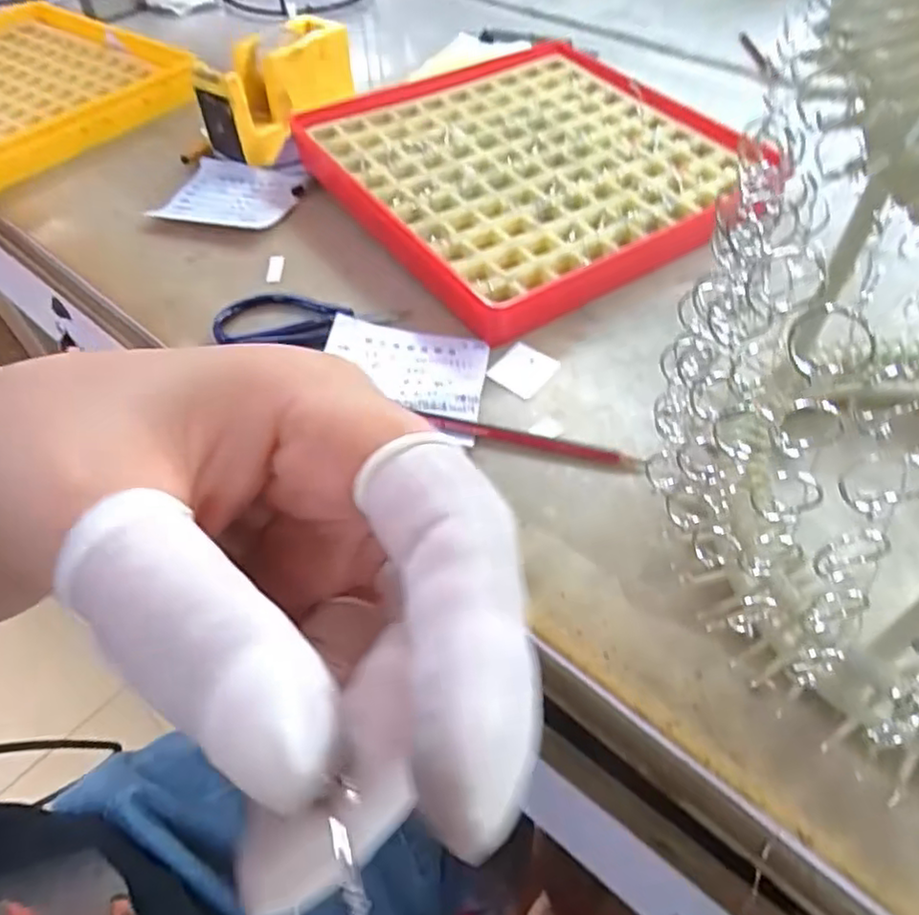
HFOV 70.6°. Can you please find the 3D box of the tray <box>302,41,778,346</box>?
[{"bbox_3d":[0.055,-0.228,0.493,0.290,0.034,0.284,-26,55,-17],"label":"tray"}]

